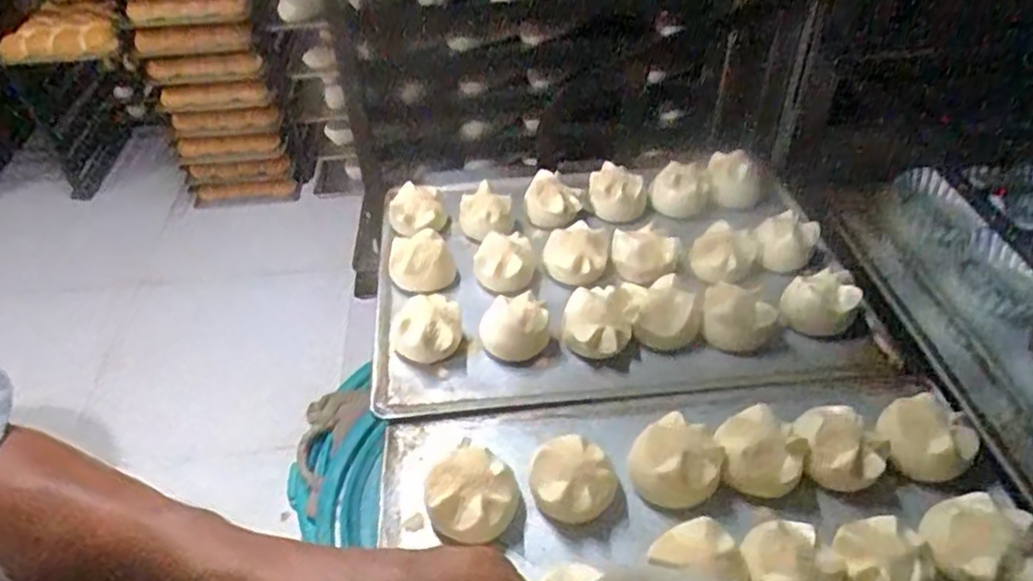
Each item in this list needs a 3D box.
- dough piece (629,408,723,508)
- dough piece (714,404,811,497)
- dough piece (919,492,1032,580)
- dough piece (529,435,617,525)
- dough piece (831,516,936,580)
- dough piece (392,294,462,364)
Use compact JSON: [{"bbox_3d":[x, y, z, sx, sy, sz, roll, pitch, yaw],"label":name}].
[{"bbox_3d":[0.119,0.127,0.521,0.065,0.041,0.064,-1,43,1],"label":"dough piece"},{"bbox_3d":[0.183,0.119,0.526,0.062,0.048,0.059,-1,43,1],"label":"dough piece"},{"bbox_3d":[0.307,0.169,0.468,0.069,0.049,0.063,14,46,17],"label":"dough piece"},{"bbox_3d":[0.040,0.143,0.514,0.064,0.039,0.062,-1,43,1],"label":"dough piece"},{"bbox_3d":[0.236,0.184,0.454,0.054,0.046,0.053,-1,43,1],"label":"dough piece"},{"bbox_3d":[-0.080,0.035,0.624,0.061,0.042,0.056,-8,43,-5],"label":"dough piece"}]

